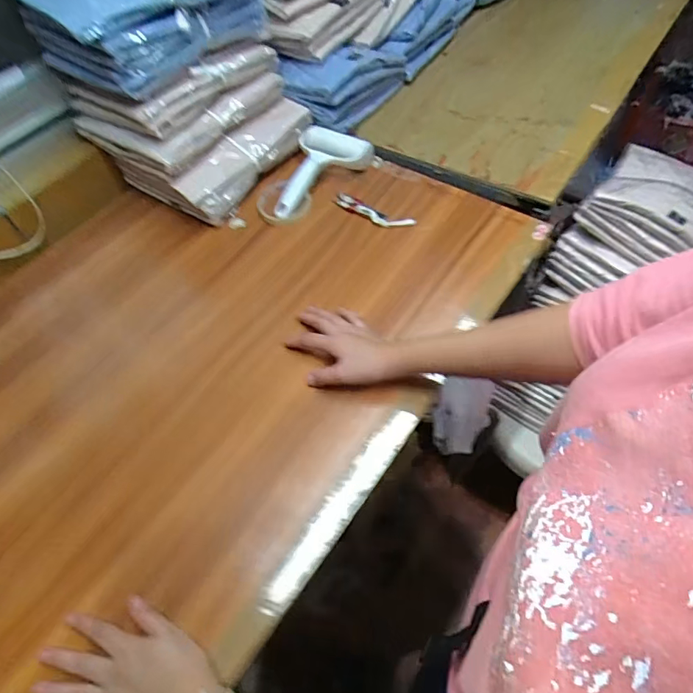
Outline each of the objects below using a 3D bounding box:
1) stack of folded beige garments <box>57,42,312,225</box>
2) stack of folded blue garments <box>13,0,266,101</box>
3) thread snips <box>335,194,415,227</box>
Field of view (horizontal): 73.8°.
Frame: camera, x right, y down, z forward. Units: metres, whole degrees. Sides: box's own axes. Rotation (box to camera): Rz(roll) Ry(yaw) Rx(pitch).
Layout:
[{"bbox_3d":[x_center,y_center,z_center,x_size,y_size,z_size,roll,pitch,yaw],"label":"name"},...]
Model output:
[{"bbox_3d":[-0.232,-0.359,0.724,0.262,0.156,0.264,31,65,23],"label":"stack of folded beige garments"},{"bbox_3d":[-0.266,-0.462,0.630,0.202,0.091,0.274,39,67,24],"label":"stack of folded blue garments"},{"bbox_3d":[0.037,-0.201,0.689,0.130,0.011,0.034,24,62,20],"label":"thread snips"}]

